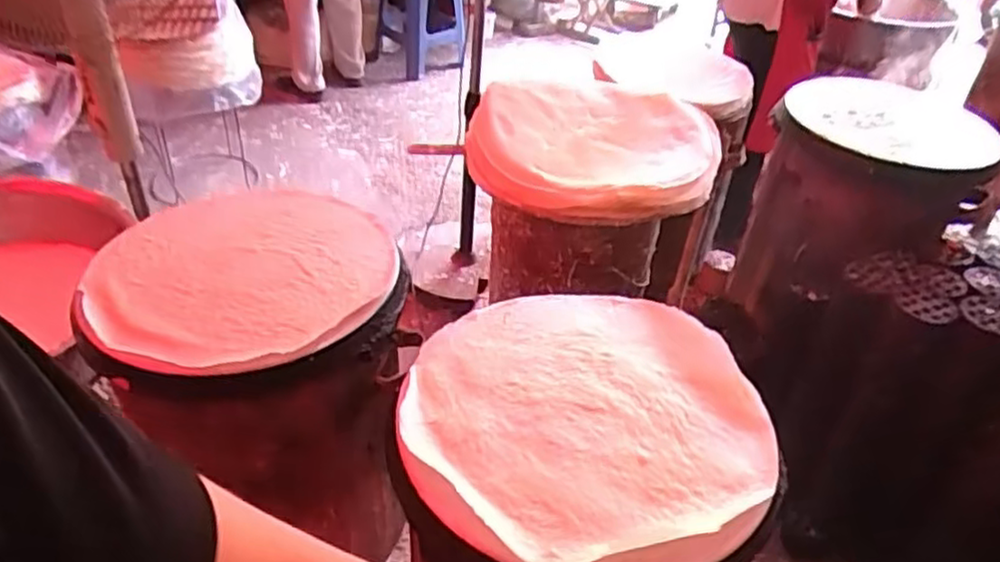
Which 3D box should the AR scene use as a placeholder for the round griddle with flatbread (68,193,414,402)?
[{"bbox_3d":[-0.326,-0.012,0.919,0.372,0.041,0.397,1,38,-1],"label":"round griddle with flatbread"}]

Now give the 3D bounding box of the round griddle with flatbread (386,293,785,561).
[{"bbox_3d":[0.085,0.137,0.736,0.366,0.044,0.386,1,38,-1],"label":"round griddle with flatbread"}]

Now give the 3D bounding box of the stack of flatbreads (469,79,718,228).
[{"bbox_3d":[0.150,-0.218,1.139,0.384,0.093,0.321,6,38,5],"label":"stack of flatbreads"}]

